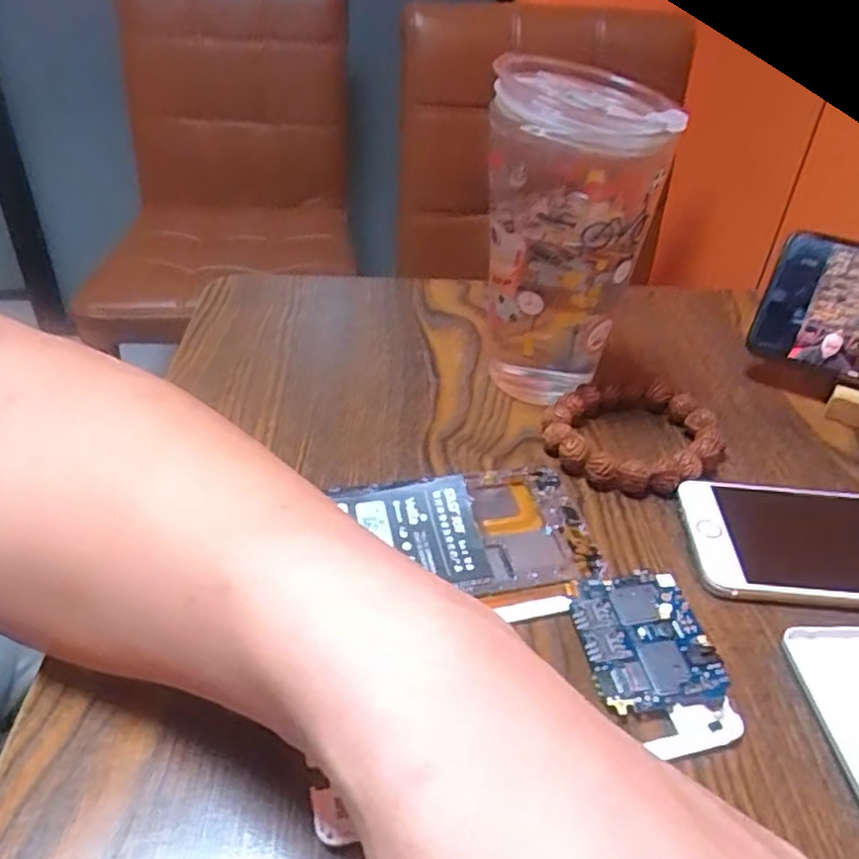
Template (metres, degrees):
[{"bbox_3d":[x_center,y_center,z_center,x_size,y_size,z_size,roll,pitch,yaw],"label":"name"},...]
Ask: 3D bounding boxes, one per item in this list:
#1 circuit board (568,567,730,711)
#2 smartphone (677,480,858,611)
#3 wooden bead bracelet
[{"bbox_3d":[0.078,0.077,0.263,0.044,0.008,0.054,-1,38,-7],"label":"circuit board"},{"bbox_3d":[0.181,0.049,0.308,0.133,0.006,0.068,5,38,1],"label":"smartphone"},{"bbox_3d":[0.103,0.002,0.356,0.084,0.016,0.073,-25,46,-32],"label":"wooden bead bracelet"}]

